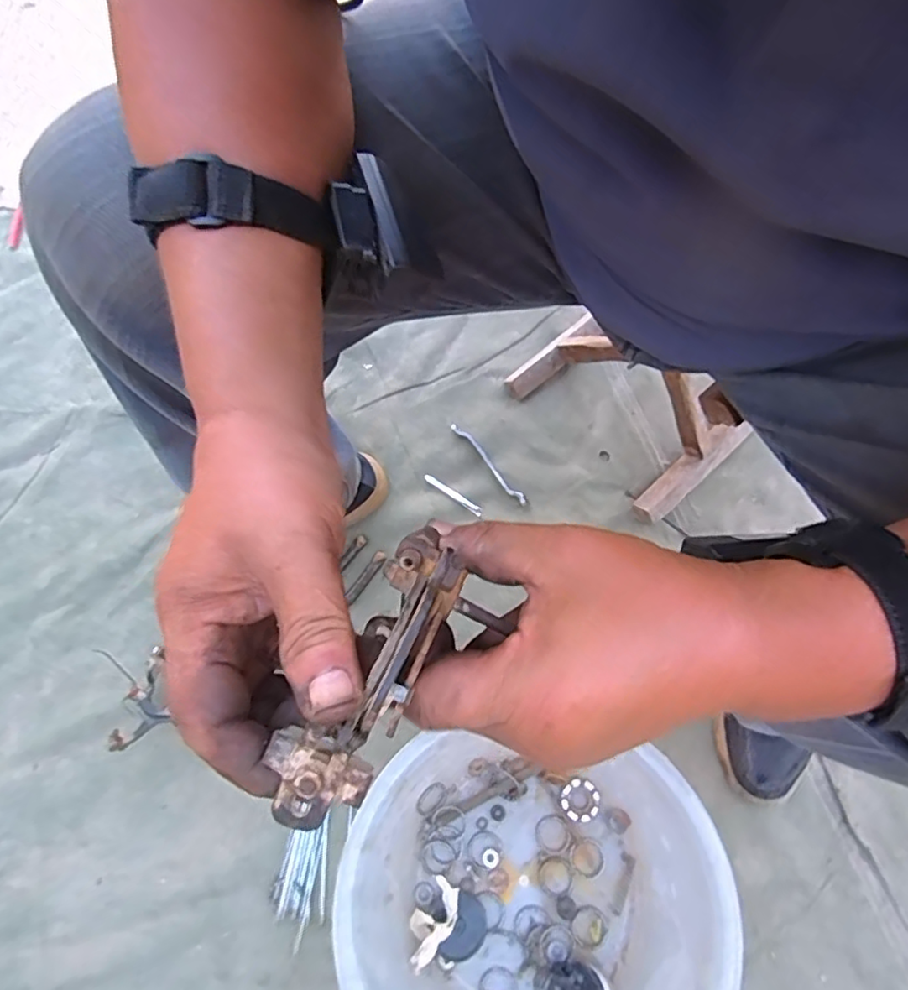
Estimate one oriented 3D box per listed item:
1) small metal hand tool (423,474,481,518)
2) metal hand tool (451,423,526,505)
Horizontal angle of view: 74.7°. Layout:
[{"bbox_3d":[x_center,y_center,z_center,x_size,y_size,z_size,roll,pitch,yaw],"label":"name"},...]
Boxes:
[{"bbox_3d":[-0.001,-0.001,0.746,0.083,0.007,0.013,34,72,11],"label":"small metal hand tool"},{"bbox_3d":[0.043,-0.041,0.759,0.013,0.009,0.139,-37,74,-14],"label":"metal hand tool"}]

